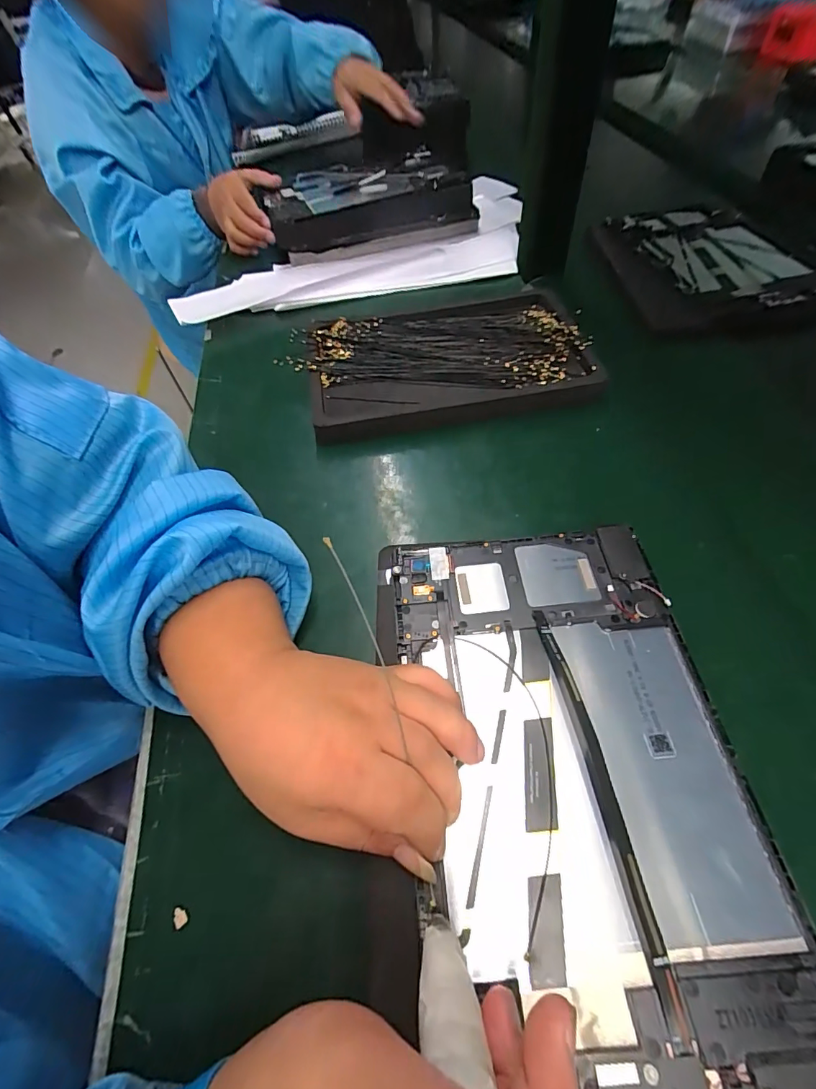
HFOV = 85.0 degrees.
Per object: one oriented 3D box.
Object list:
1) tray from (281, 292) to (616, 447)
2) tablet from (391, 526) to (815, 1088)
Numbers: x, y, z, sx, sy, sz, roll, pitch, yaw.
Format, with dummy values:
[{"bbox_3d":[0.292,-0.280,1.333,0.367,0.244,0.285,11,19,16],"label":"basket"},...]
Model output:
[{"bbox_3d":[0.028,-0.163,0.404,0.248,0.031,0.158,-10,57,-2],"label":"tray"},{"bbox_3d":[0.074,0.095,0.209,0.144,0.009,0.236,-6,57,1],"label":"tablet"}]

